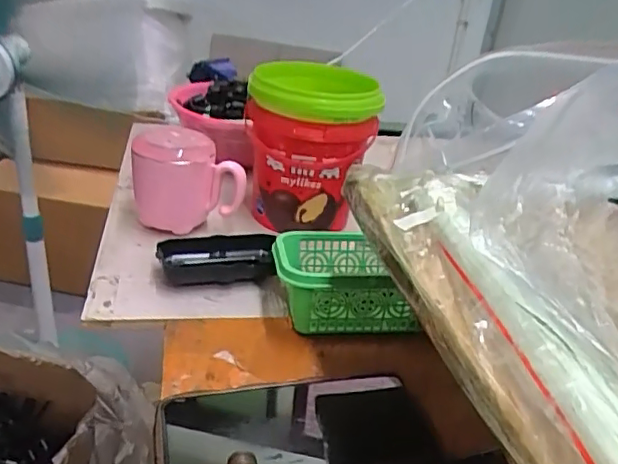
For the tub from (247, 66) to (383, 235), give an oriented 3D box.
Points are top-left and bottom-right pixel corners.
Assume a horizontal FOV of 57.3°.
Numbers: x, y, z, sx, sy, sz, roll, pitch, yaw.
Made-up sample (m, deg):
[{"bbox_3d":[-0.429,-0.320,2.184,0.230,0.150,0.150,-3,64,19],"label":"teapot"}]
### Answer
[{"bbox_3d":[0.003,-0.093,0.603,0.124,0.149,0.139,7,28,0],"label":"tub"}]

